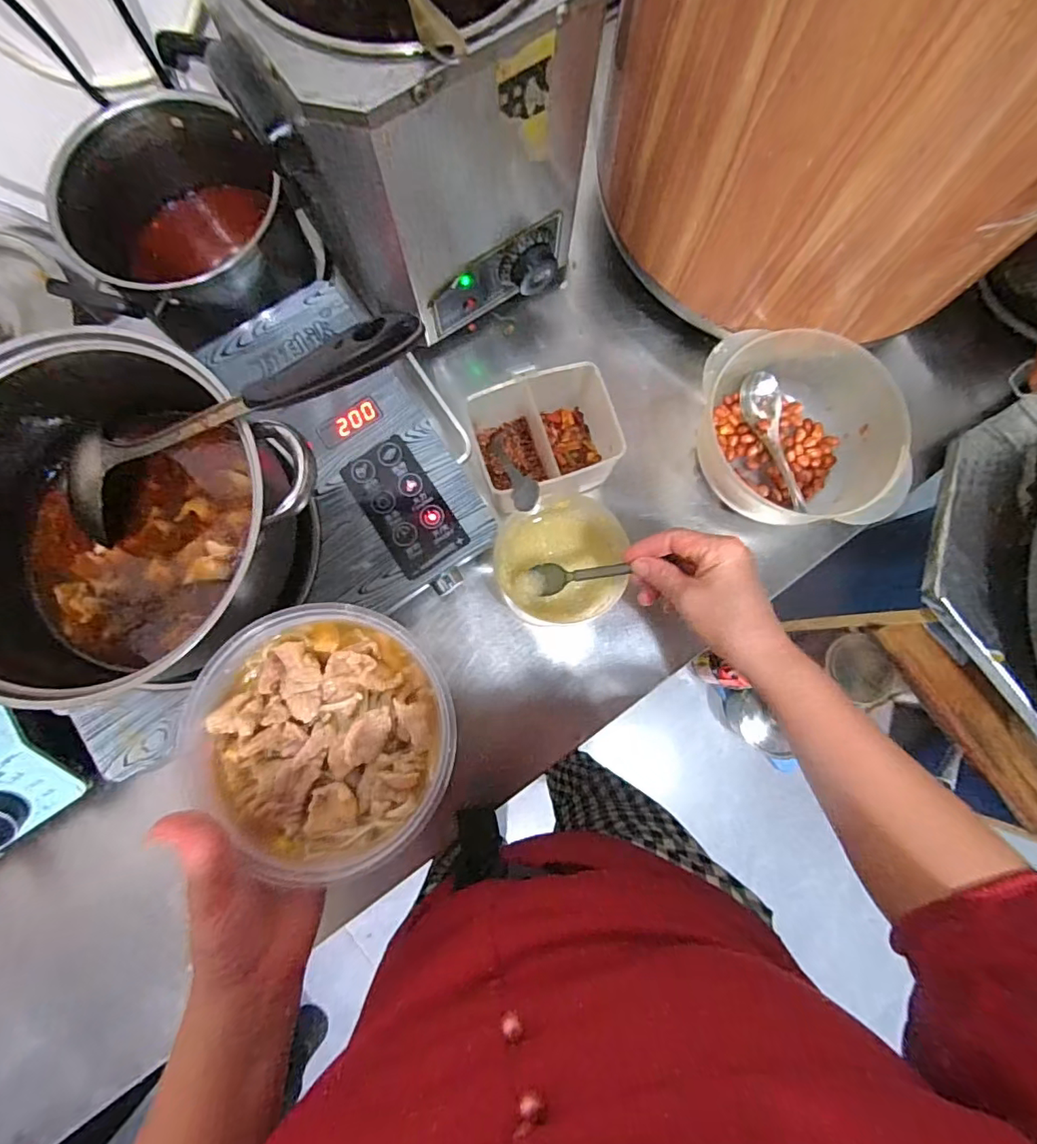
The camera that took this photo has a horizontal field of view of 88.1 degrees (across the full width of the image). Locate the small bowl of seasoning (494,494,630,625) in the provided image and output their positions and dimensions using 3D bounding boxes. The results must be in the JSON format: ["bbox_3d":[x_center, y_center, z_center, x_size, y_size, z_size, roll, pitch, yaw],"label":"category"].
[{"bbox_3d":[0.040,-0.011,0.476,0.115,0.044,0.108,0,81,-1],"label":"small bowl of seasoning"}]

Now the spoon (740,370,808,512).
[{"bbox_3d":[0.240,-0.119,0.486,0.038,0.027,0.135,-15,81,-4],"label":"spoon"}]

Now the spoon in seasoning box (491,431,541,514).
[{"bbox_3d":[-0.005,-0.087,0.449,0.020,0.132,0.017,-15,125,-4],"label":"spoon in seasoning box"}]

